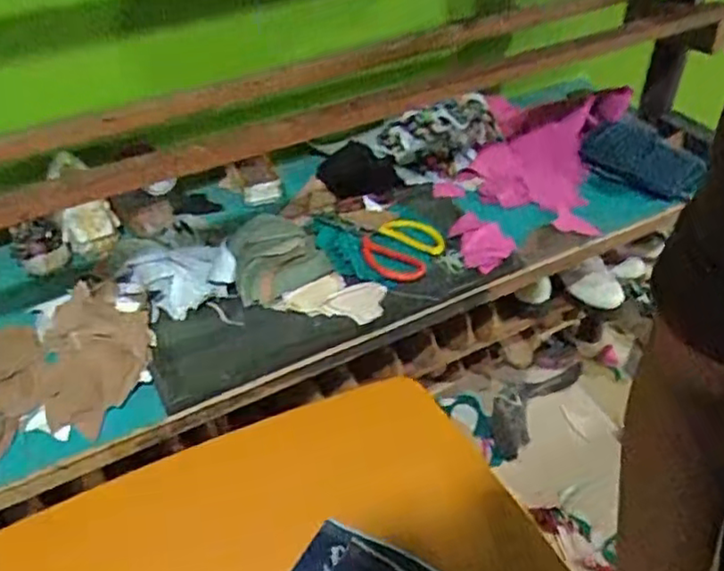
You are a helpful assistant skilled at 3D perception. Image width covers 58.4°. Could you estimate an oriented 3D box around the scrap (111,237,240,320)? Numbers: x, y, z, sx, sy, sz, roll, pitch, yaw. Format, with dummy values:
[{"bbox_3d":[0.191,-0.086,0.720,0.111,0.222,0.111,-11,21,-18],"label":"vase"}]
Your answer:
[{"bbox_3d":[-0.259,-0.015,0.902,0.158,0.044,0.130,-13,42,-14],"label":"scrap"}]

